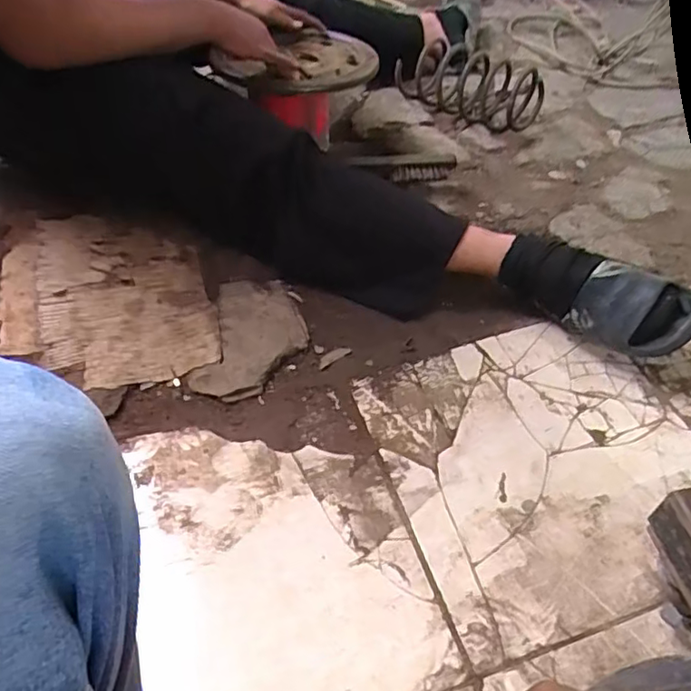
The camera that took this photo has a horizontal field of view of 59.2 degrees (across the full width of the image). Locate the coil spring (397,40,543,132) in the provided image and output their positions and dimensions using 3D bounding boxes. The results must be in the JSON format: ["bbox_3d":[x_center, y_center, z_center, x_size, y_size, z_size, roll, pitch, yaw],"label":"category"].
[{"bbox_3d":[0.265,-0.558,1.270,0.308,0.118,0.129,29,55,21],"label":"coil spring"}]

